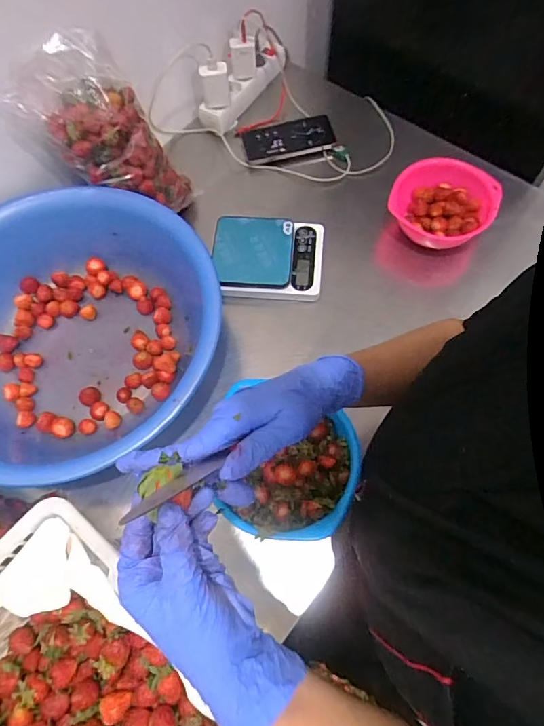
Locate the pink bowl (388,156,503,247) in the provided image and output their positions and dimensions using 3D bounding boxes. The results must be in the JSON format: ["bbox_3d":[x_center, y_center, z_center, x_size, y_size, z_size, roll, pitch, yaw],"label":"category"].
[{"bbox_3d":[0.268,-0.245,0.717,0.147,0.072,0.143,-1,67,2],"label":"pink bowl"}]

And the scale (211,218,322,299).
[{"bbox_3d":[-0.005,-0.166,0.726,0.171,0.046,0.134,2,67,3],"label":"scale"}]

